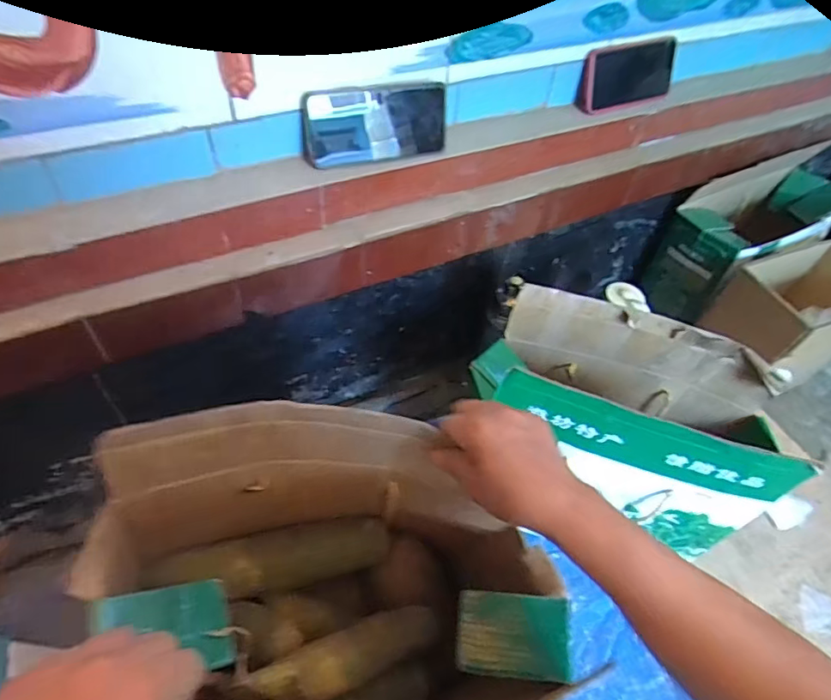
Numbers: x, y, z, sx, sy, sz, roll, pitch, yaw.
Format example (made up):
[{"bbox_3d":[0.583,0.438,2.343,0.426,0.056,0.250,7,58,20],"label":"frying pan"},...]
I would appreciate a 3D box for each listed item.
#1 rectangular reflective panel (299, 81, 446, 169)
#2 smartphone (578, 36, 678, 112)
[{"bbox_3d":[-0.041,-0.250,0.599,0.165,0.078,0.014,-14,36,-17],"label":"rectangular reflective panel"},{"bbox_3d":[0.282,-0.364,0.714,0.147,0.078,0.012,-17,34,-14],"label":"smartphone"}]

